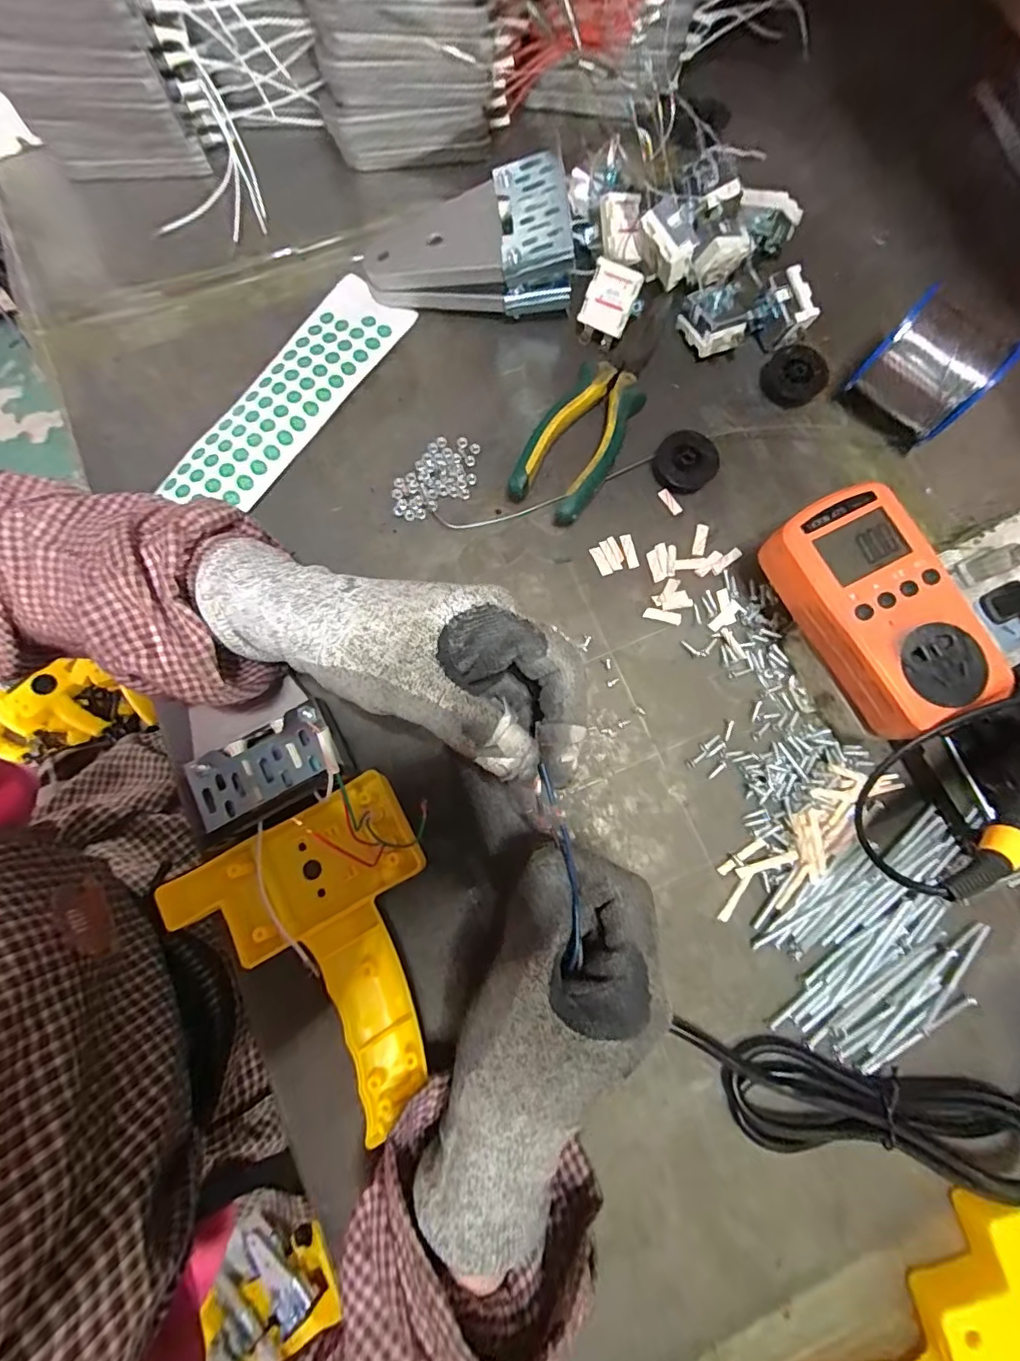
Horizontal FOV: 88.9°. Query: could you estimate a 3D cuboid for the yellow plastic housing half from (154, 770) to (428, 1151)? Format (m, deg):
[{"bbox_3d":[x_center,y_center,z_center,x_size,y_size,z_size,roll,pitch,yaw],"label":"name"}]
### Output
[{"bbox_3d":[-0.092,0.141,0.268,0.119,0.036,0.147,-29,81,-6],"label":"yellow plastic housing half"}]

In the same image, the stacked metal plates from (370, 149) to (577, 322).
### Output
[{"bbox_3d":[-0.027,-0.278,0.342,0.135,0.051,0.077,-11,80,-3],"label":"stacked metal plates"}]

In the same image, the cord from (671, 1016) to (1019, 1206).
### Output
[{"bbox_3d":[0.209,0.209,0.259,0.229,0.041,0.086,-6,80,-2],"label":"cord"}]

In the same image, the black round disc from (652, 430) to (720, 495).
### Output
[{"bbox_3d":[0.113,-0.140,0.336,0.038,0.014,0.036,0,80,-1],"label":"black round disc"}]

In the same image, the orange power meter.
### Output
[{"bbox_3d":[0.194,-0.037,0.274,0.064,0.033,0.122,-29,81,-6],"label":"orange power meter"}]

